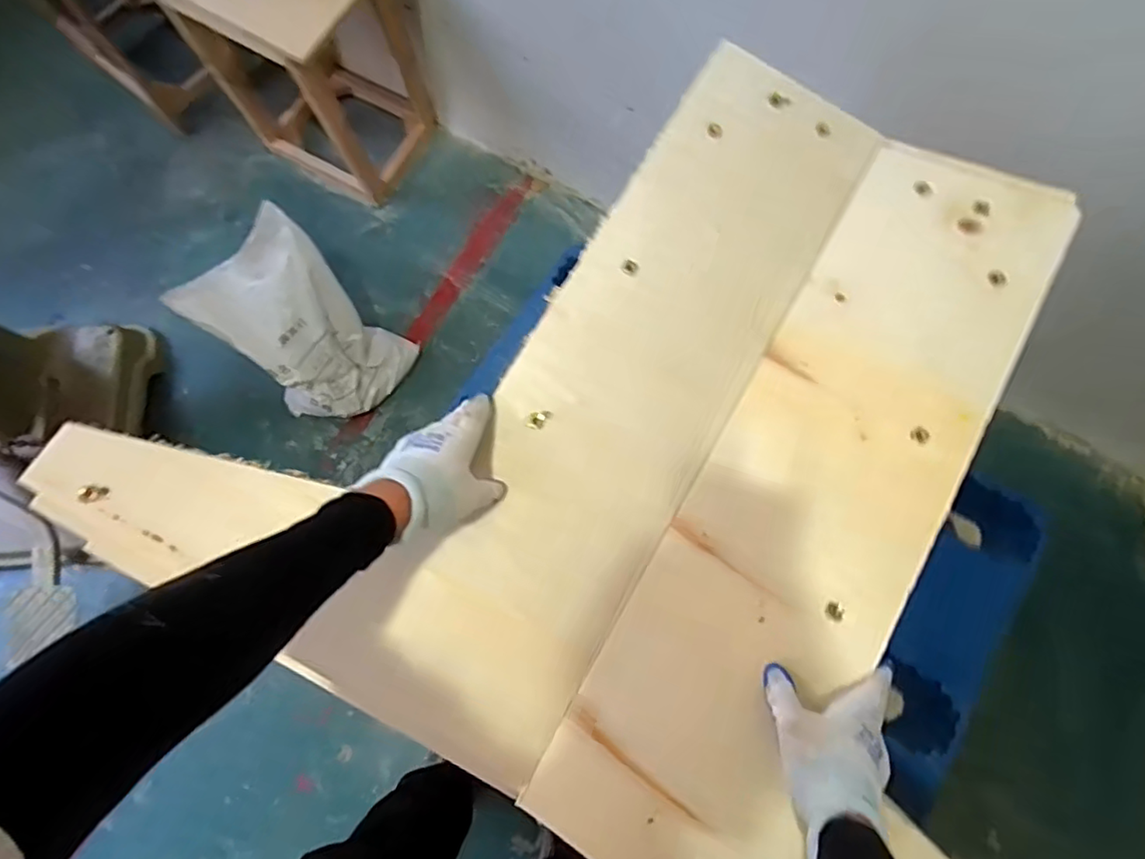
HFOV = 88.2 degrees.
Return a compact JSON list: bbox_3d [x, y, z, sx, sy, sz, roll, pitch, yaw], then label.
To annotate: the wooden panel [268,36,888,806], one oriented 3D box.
[{"bbox_3d":[0.062,-0.055,0.620,0.235,0.020,0.798,33,78,0],"label":"wooden panel"}]

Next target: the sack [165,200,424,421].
[{"bbox_3d":[-0.591,-0.221,1.292,0.361,0.307,0.281,40,78,10],"label":"sack"}]

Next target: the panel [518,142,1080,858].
[{"bbox_3d":[0.250,0.057,0.592,0.246,0.013,0.801,24,78,17],"label":"panel"}]

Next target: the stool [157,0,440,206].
[{"bbox_3d":[-0.598,-0.848,1.345,0.427,0.502,0.335,25,76,6],"label":"stool"}]

